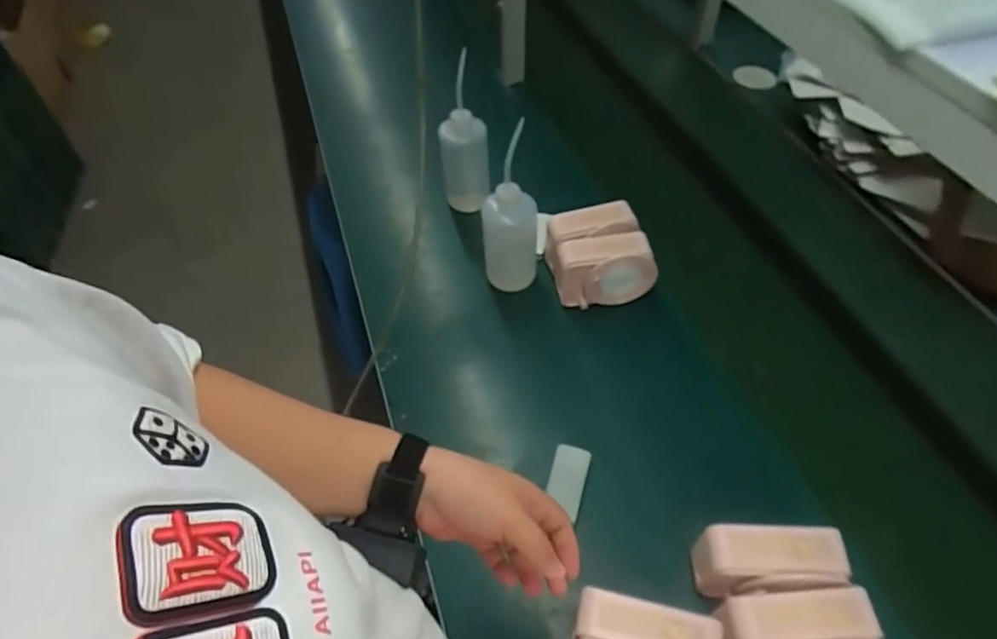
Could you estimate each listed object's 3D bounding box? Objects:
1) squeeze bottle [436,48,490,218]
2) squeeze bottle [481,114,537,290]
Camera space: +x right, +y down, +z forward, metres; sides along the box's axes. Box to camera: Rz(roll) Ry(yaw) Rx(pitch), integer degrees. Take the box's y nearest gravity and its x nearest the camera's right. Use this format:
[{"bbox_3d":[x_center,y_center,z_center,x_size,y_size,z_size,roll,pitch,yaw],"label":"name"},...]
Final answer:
[{"bbox_3d":[-0.055,-0.272,0.950,0.075,0.247,0.075,3,54,3],"label":"squeeze bottle"},{"bbox_3d":[0.015,-0.134,0.830,0.078,0.212,0.073,-8,54,-5],"label":"squeeze bottle"}]

